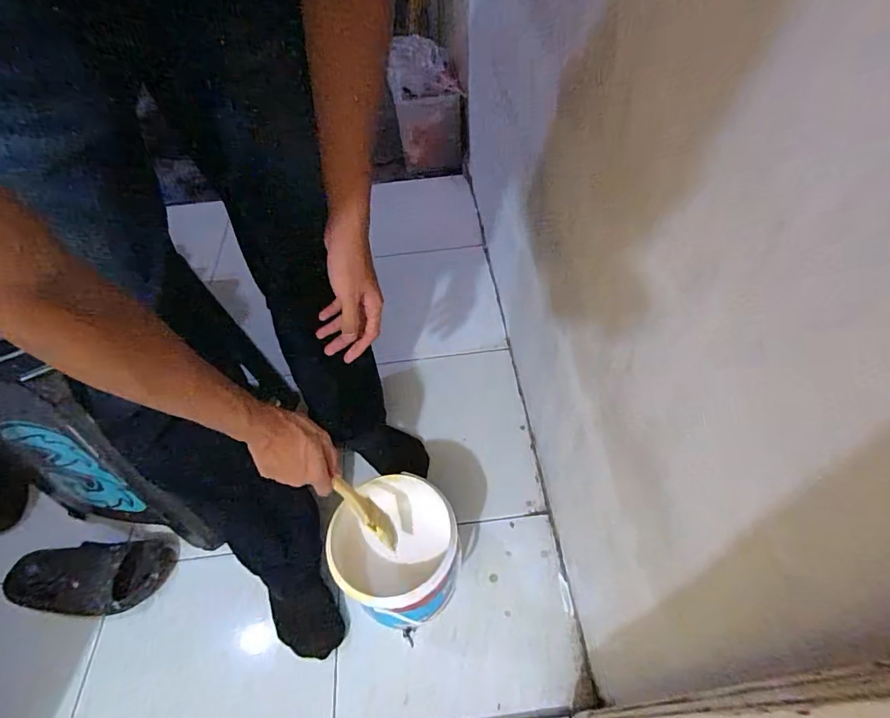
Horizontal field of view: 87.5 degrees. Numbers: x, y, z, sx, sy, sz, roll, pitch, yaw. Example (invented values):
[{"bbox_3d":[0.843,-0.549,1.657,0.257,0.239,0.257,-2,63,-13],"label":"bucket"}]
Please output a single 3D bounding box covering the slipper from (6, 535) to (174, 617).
[{"bbox_3d":[-0.615,0.384,0.801,0.255,0.095,0.122,-7,51,-1],"label":"slipper"}]

